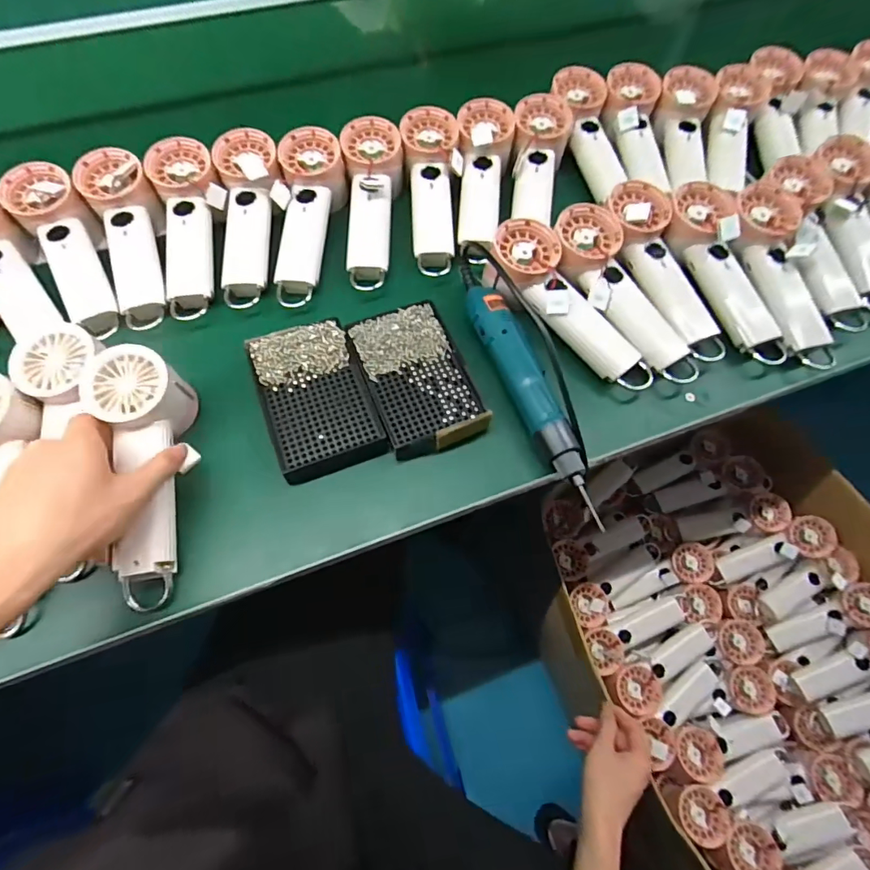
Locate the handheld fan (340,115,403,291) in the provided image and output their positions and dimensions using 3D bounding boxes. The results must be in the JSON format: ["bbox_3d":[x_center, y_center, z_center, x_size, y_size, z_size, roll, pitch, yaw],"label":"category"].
[{"bbox_3d":[-0.066,-0.239,0.505,0.060,0.031,0.190,1,79,-1],"label":"handheld fan"}]

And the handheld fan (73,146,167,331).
[{"bbox_3d":[-0.295,-0.190,0.476,0.064,0.035,0.191,-16,79,-9],"label":"handheld fan"}]

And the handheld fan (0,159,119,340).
[{"bbox_3d":[-0.355,-0.182,0.468,0.070,0.040,0.177,-27,83,-13],"label":"handheld fan"}]

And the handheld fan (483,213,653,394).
[{"bbox_3d":[0.121,-0.113,0.453,0.066,0.043,0.195,-37,83,-17],"label":"handheld fan"}]

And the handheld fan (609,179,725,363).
[{"bbox_3d":[0.222,-0.158,0.471,0.052,0.034,0.189,-16,78,-9],"label":"handheld fan"}]

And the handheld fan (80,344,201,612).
[{"bbox_3d":[-0.223,0.029,0.377,0.062,0.047,0.195,-9,79,-6],"label":"handheld fan"}]

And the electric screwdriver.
[{"bbox_3d":[0.081,-0.048,0.426,0.038,0.029,0.254,-20,66,-11],"label":"electric screwdriver"}]

